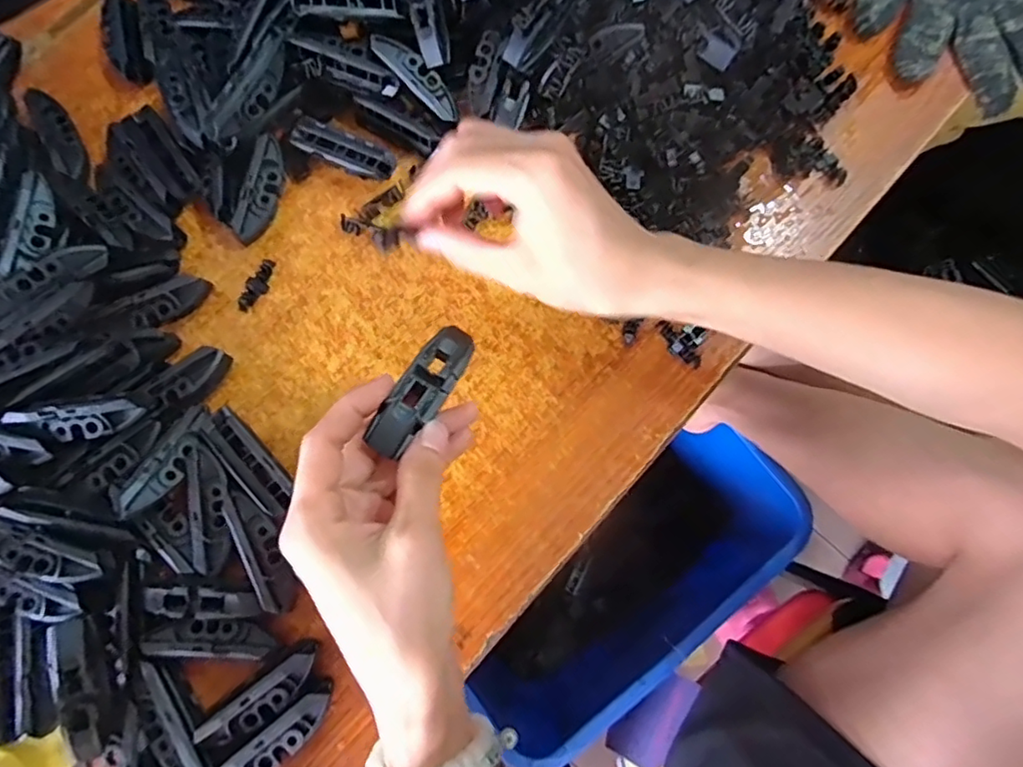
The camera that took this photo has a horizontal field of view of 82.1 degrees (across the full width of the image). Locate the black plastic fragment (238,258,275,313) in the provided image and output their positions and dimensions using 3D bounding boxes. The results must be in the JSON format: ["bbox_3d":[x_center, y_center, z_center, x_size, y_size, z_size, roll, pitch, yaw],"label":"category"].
[{"bbox_3d":[-0.161,-0.062,0.371,0.013,0.006,0.035,39,81,8],"label":"black plastic fragment"}]

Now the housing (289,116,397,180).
[{"bbox_3d":[-0.110,-0.150,0.383,0.072,0.020,0.025,26,79,6],"label":"housing"}]

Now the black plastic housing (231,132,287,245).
[{"bbox_3d":[-0.159,-0.124,0.379,0.019,0.019,0.068,12,78,3],"label":"black plastic housing"}]

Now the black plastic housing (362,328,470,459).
[{"bbox_3d":[-0.039,0.001,0.267,0.019,0.017,0.070,30,58,5],"label":"black plastic housing"}]

